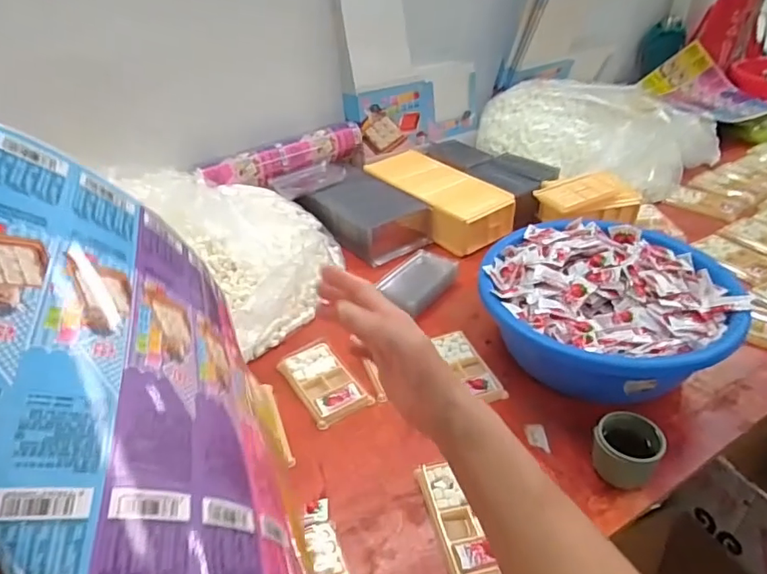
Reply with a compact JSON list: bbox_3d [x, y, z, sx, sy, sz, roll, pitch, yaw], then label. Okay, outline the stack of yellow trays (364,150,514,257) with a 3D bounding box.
[{"bbox_3d":[0.105,-0.189,1.071,0.142,0.089,0.317,-26,42,-27],"label":"stack of yellow trays"}]

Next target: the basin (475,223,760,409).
[{"bbox_3d":[0.292,0.028,0.724,0.308,0.125,0.281,-2,36,2],"label":"basin"}]

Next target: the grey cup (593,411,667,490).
[{"bbox_3d":[0.267,0.183,0.582,0.065,0.066,0.057,19,42,28],"label":"grey cup"}]

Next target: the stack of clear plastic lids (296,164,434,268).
[{"bbox_3d":[-0.038,-0.141,1.029,0.139,0.089,0.230,-31,44,-32],"label":"stack of clear plastic lids"}]

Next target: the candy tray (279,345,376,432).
[{"bbox_3d":[-0.085,0.129,0.724,0.079,0.017,0.138,-24,41,-26],"label":"candy tray"}]

